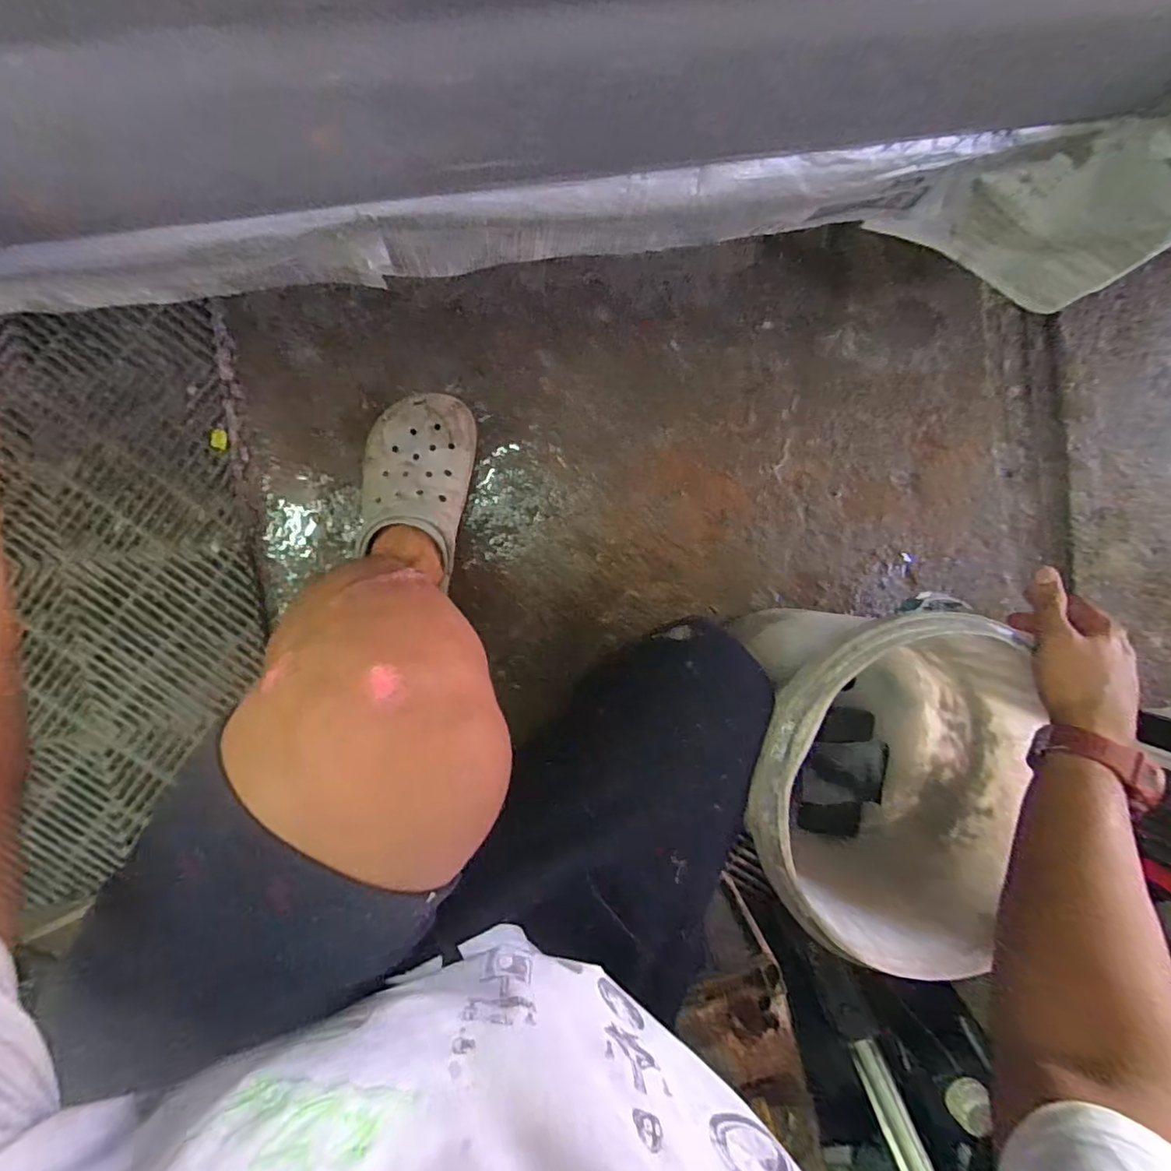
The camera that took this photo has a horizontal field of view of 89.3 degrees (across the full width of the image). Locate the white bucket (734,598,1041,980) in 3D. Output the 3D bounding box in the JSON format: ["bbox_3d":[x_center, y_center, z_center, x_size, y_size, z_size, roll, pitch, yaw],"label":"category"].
[{"bbox_3d":[0.268,0.154,0.578,0.269,0.261,0.274,0,97,-2],"label":"white bucket"}]

